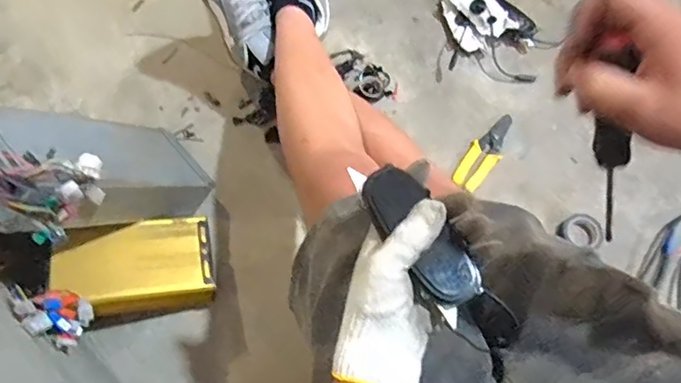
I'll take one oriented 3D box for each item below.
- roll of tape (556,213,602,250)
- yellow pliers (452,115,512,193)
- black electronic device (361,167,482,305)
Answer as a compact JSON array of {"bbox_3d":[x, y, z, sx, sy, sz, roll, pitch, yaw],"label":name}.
[{"bbox_3d":[0.378,0.064,0.832,0.061,0.033,0.052,9,70,3],"label":"roll of tape"},{"bbox_3d":[0.248,-0.067,0.884,0.050,0.013,0.149,41,74,13],"label":"yellow pliers"},{"bbox_3d":[0.065,0.034,0.434,0.050,0.017,0.130,-32,68,-12],"label":"black electronic device"}]

